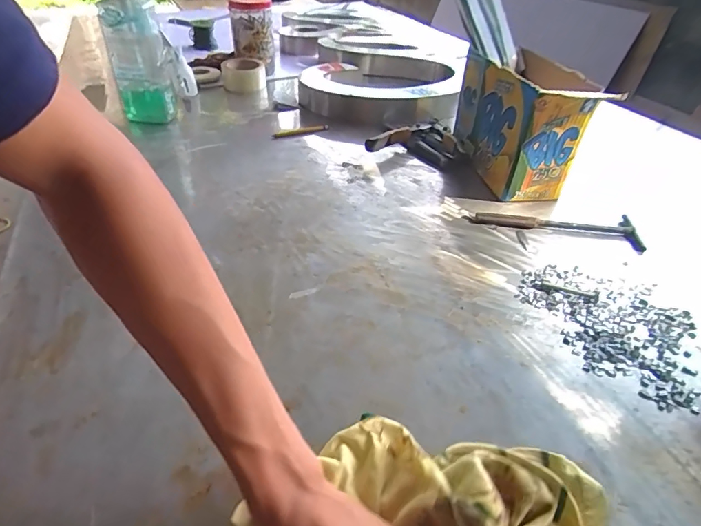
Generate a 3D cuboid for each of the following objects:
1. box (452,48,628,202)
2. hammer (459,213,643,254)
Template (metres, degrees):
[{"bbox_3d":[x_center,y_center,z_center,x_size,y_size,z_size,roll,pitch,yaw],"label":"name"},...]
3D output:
[{"bbox_3d":[0.275,-0.232,0.724,0.116,0.172,0.247,-5,39,-10],"label":"box"},{"bbox_3d":[0.290,-0.057,0.633,0.238,0.017,0.054,10,39,9],"label":"hammer"}]

